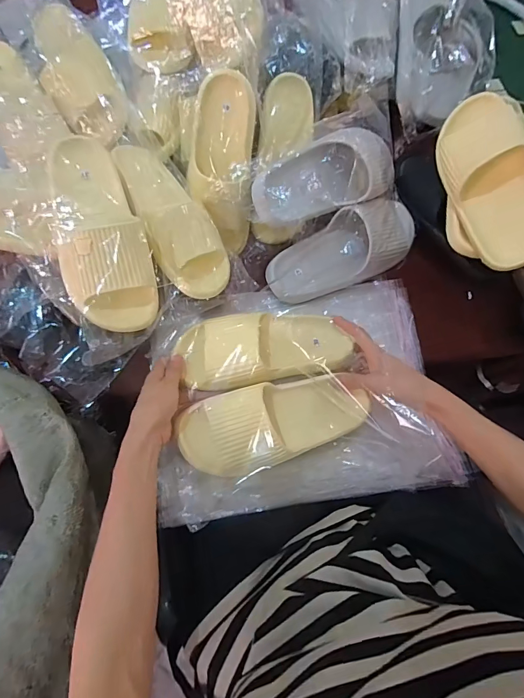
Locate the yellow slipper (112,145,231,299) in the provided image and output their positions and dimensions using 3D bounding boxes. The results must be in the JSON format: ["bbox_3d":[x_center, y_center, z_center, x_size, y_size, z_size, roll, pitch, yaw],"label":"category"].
[{"bbox_3d":[-0.121,-0.188,0.523,0.091,0.071,0.238,-22,75,-9],"label":"yellow slipper"}]

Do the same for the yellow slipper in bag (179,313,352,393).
[{"bbox_3d":[0.006,-0.003,0.520,0.225,0.062,0.100,-7,73,-12],"label":"yellow slipper in bag"}]

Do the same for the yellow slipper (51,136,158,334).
[{"bbox_3d":[-0.197,-0.143,0.463,0.104,0.072,0.246,-13,88,-24],"label":"yellow slipper"}]

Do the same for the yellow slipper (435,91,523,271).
[{"bbox_3d":[0.324,-0.232,0.536,0.107,0.068,0.236,-16,90,33],"label":"yellow slipper"}]

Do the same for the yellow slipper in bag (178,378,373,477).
[{"bbox_3d":[0.021,0.092,0.477,0.238,0.059,0.094,-10,73,-13],"label":"yellow slipper in bag"}]

